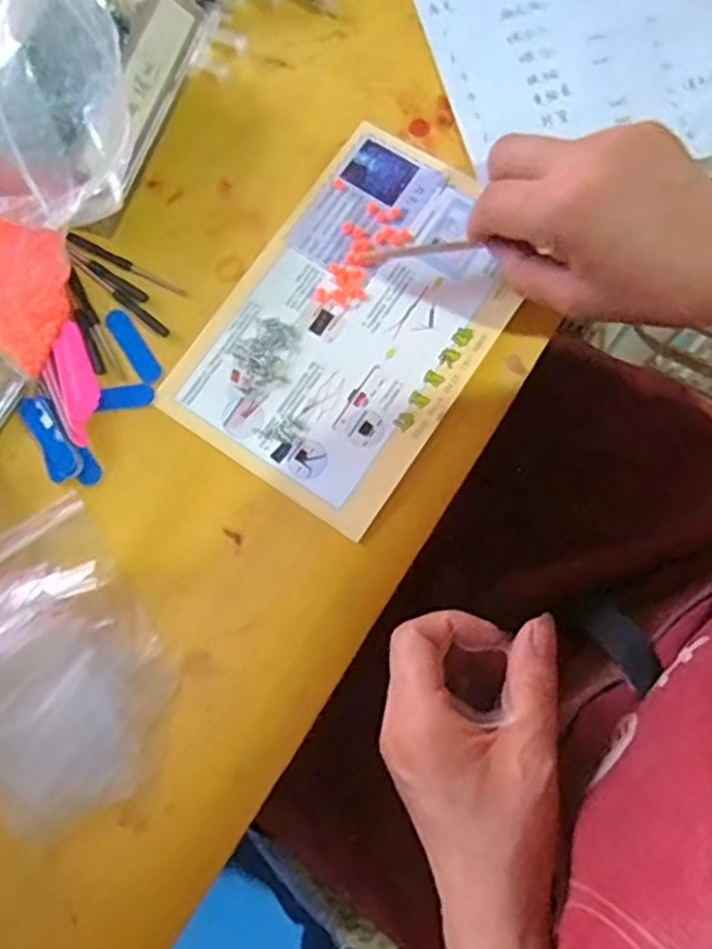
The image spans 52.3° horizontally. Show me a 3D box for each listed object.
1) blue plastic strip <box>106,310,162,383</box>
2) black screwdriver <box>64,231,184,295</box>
[{"bbox_3d":[-0.124,-0.072,0.403,0.013,0.004,0.048,-34,80,-5],"label":"blue plastic strip"},{"bbox_3d":[-0.132,-0.121,0.414,0.078,0.004,0.006,27,81,6],"label":"black screwdriver"}]

